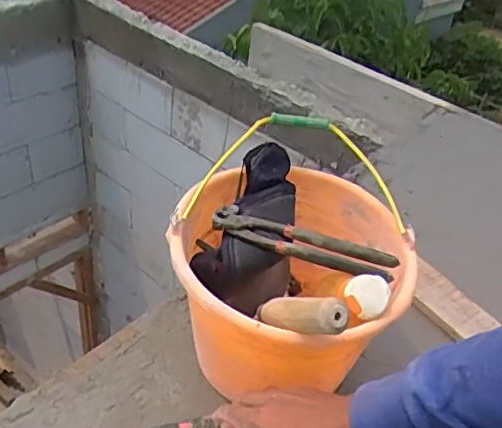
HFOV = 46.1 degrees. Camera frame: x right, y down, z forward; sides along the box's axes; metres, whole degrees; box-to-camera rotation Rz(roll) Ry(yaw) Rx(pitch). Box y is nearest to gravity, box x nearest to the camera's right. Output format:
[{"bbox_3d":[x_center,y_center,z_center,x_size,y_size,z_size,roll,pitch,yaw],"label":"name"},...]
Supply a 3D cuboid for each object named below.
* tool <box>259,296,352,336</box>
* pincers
[{"bbox_3d":[0.041,0.102,0.600,0.025,0.035,0.146,-25,8,-33],"label":"tool"},{"bbox_3d":[0.060,0.033,0.703,0.221,0.022,0.050,19,38,16],"label":"pincers"}]

